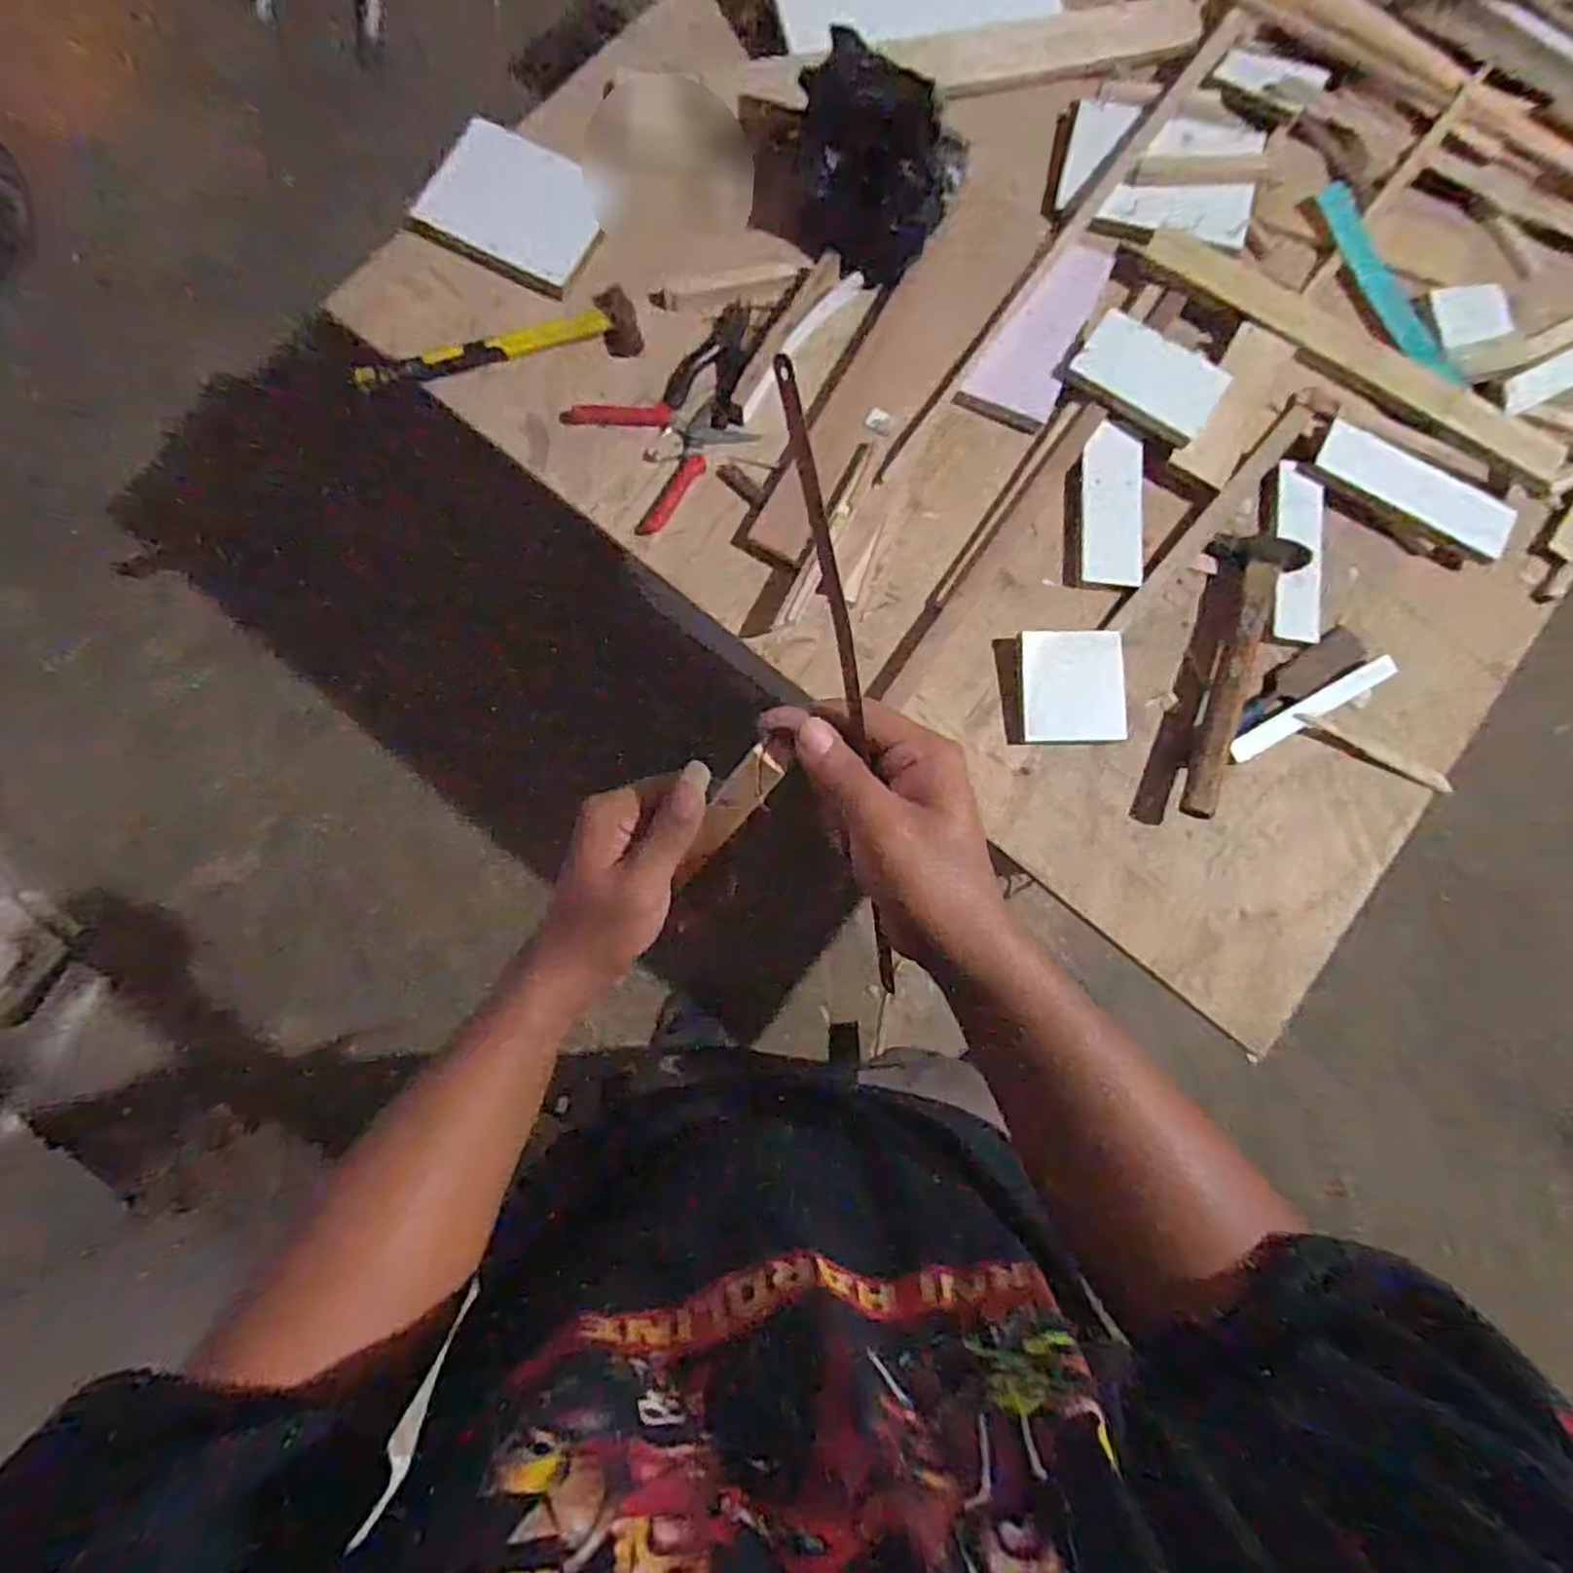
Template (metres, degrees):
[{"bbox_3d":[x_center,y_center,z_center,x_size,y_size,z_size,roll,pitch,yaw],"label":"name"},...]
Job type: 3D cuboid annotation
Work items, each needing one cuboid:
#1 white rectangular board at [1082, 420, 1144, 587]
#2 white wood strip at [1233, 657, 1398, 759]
[{"bbox_3d":[0.346,-0.298,0.826,0.066,0.011,0.172,4,83,-2],"label":"white rectangular board"},{"bbox_3d":[0.542,-0.081,0.805,0.207,0.016,0.022,-28,85,-5],"label":"white wood strip"}]

